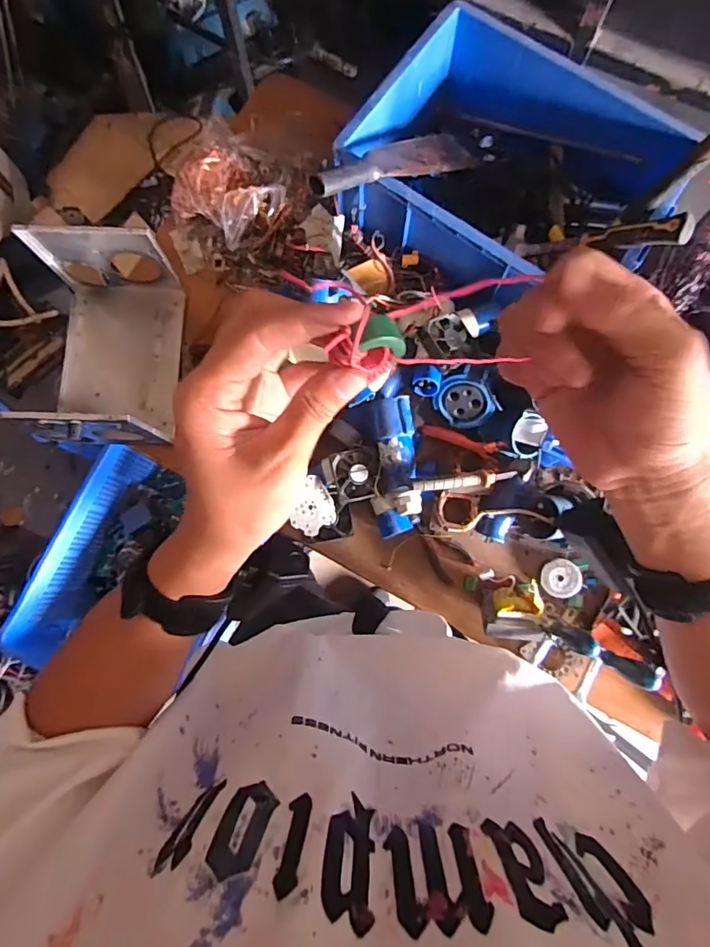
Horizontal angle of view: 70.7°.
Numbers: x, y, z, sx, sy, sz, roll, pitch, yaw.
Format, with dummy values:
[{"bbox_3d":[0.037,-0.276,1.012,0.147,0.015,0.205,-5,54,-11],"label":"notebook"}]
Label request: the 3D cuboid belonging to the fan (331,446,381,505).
[{"bbox_3d":[0.004,-0.001,0.820,0.075,0.018,0.084,-10,80,-2],"label":"fan"}]

